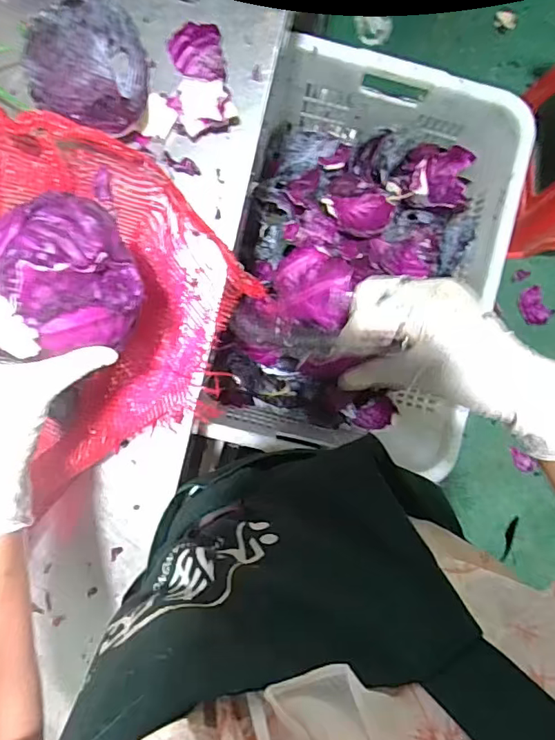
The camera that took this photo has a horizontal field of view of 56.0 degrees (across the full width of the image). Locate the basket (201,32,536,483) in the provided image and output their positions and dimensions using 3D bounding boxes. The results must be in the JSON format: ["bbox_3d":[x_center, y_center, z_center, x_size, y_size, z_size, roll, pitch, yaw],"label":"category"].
[{"bbox_3d":[0.133,-0.162,0.881,0.386,0.253,0.582,12,90,2],"label":"basket"}]

